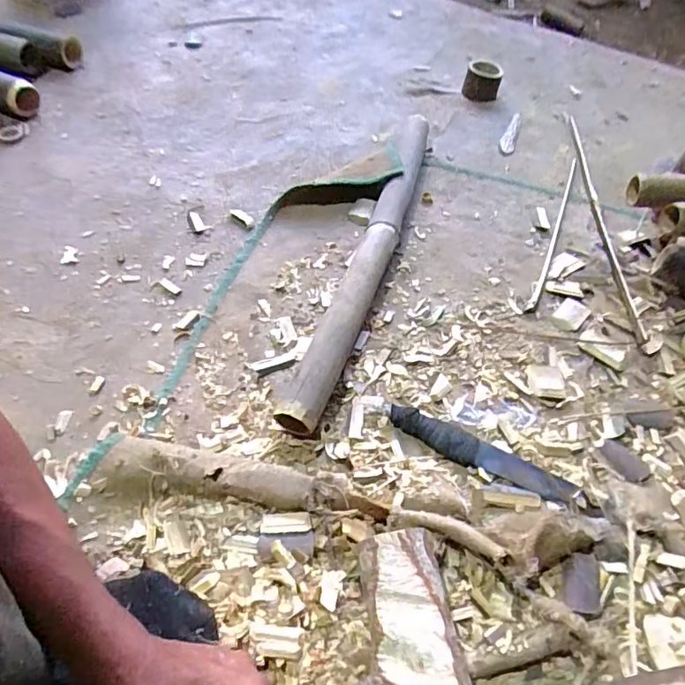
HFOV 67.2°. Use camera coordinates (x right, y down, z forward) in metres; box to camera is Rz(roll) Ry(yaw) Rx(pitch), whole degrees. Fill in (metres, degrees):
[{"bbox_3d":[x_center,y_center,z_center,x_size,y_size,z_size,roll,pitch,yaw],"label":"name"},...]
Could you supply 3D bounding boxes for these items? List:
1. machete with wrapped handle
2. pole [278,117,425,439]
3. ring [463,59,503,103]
[{"bbox_3d":[0.152,0.123,0.573,0.209,0.015,0.034,22,54,13],"label":"machete with wrapped handle"},{"bbox_3d":[0.049,-0.142,0.746,0.052,0.055,0.628,16,53,9],"label":"pole"},{"bbox_3d":[0.300,-0.562,1.103,0.074,0.070,0.069,2,53,-2],"label":"ring"}]

